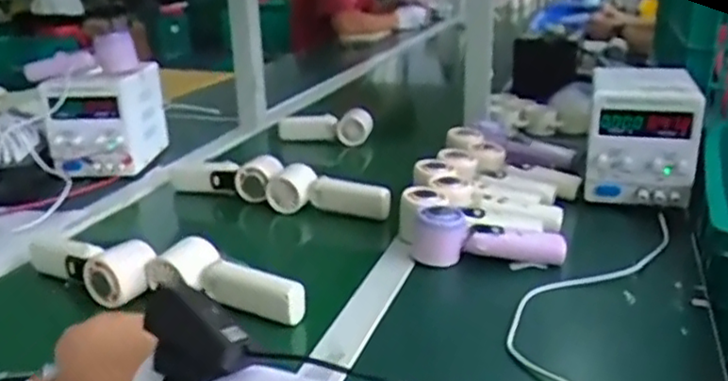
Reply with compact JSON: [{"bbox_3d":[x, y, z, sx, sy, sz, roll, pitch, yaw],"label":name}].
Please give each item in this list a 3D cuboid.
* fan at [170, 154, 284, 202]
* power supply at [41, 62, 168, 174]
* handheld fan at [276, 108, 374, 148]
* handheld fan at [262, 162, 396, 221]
[{"bbox_3d":[-0.202,-0.026,1.030,0.180,0.049,0.064,11,24,27],"label":"fan"},{"bbox_3d":[-0.429,-0.127,1.137,0.145,0.156,0.168,0,21,1],"label":"power supply"},{"bbox_3d":[-0.075,-0.124,1.295,0.180,0.073,0.042,4,22,10],"label":"handheld fan"},{"bbox_3d":[-0.051,0.007,0.925,0.182,0.052,0.044,14,25,32],"label":"handheld fan"}]

